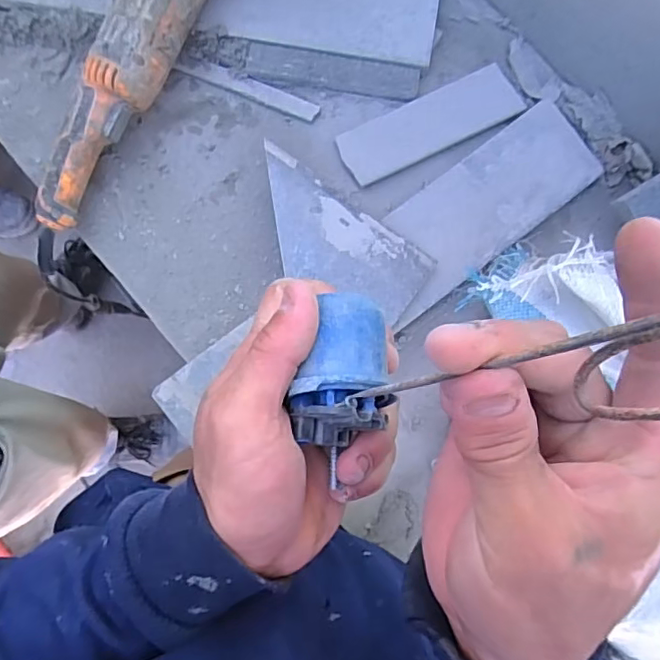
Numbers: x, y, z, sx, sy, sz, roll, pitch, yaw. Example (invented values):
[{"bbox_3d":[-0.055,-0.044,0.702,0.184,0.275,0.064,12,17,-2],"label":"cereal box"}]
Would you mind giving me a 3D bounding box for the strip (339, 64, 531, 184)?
[{"bbox_3d":[0.099,-0.203,0.550,0.182,0.007,0.056,-27,89,-5],"label":"strip"}]

